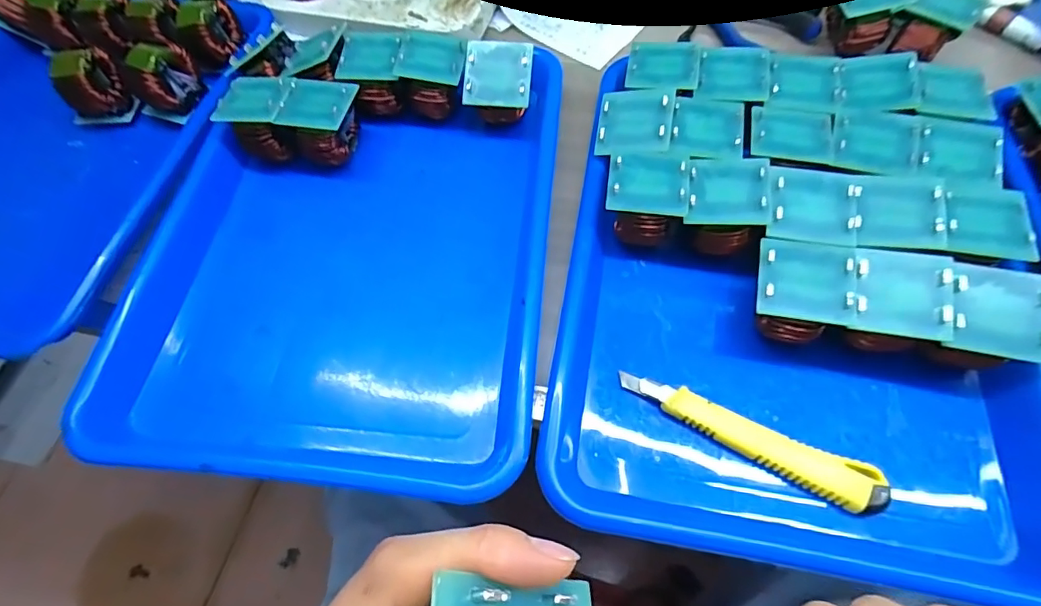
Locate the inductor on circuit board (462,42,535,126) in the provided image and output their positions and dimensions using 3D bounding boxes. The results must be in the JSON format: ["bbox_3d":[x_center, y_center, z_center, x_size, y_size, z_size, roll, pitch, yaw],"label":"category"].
[{"bbox_3d":[-0.015,-0.161,0.375,0.050,0.042,0.051,3,91,5],"label":"inductor on circuit board"}]

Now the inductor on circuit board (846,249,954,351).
[{"bbox_3d":[0.195,0.001,0.274,0.046,0.038,0.046,9,64,9],"label":"inductor on circuit board"}]

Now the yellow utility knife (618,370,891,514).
[{"bbox_3d":[0.117,0.068,0.268,0.134,0.009,0.022,26,67,16],"label":"yellow utility knife"}]

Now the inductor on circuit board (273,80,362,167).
[{"bbox_3d":[-0.140,-0.129,0.365,0.050,0.040,0.045,9,63,8],"label":"inductor on circuit board"}]

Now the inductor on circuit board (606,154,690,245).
[{"bbox_3d":[0.077,-0.062,0.320,0.046,0.044,0.043,6,63,7],"label":"inductor on circuit board"}]

